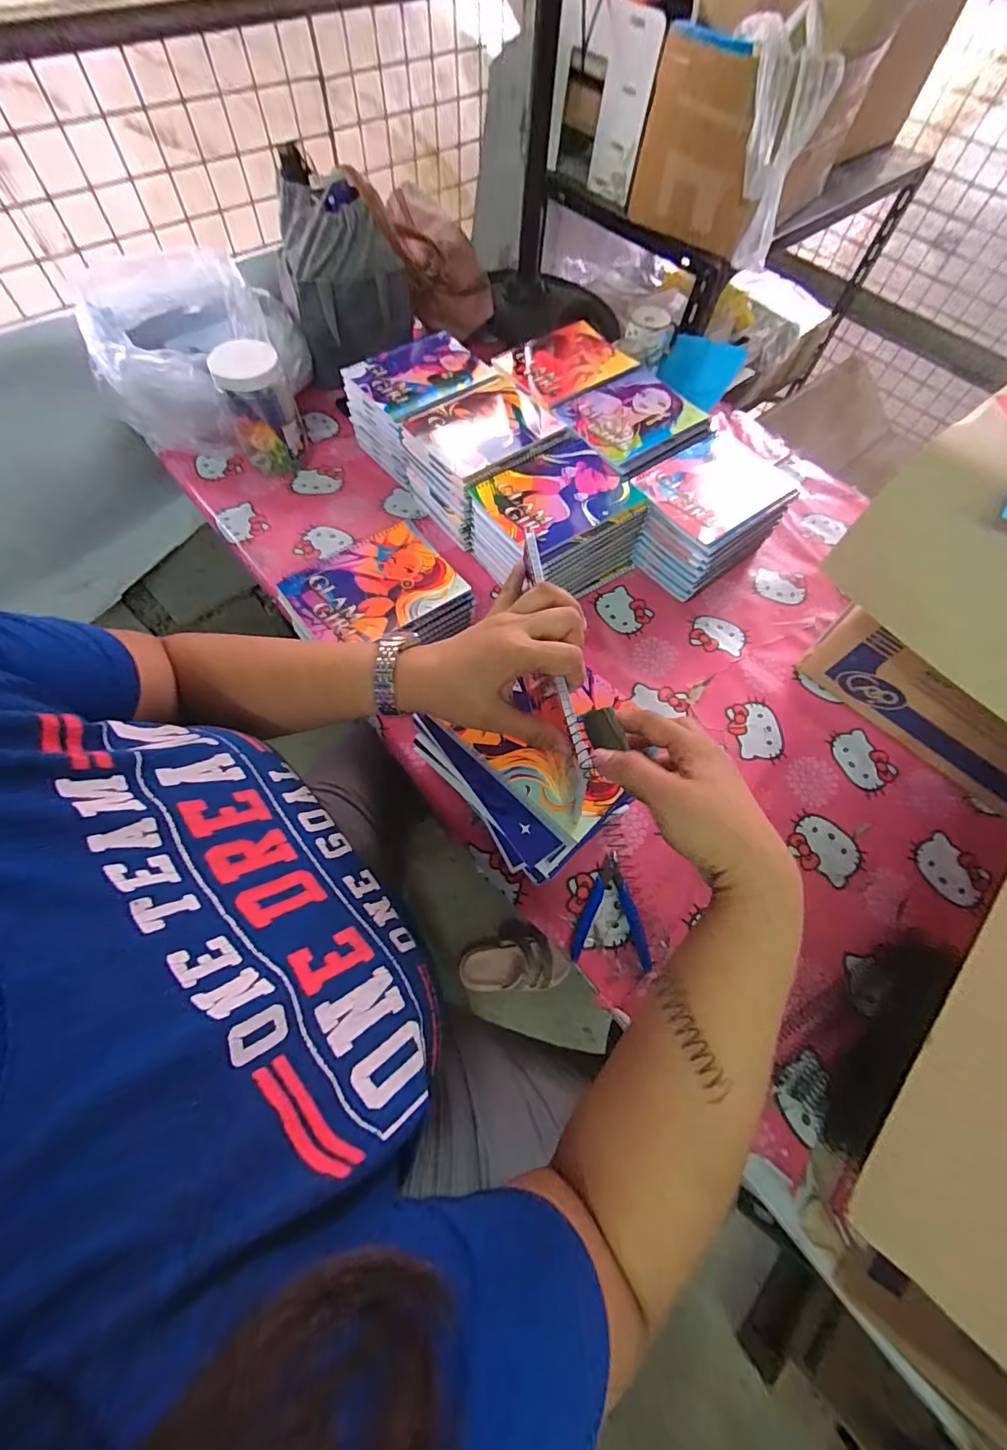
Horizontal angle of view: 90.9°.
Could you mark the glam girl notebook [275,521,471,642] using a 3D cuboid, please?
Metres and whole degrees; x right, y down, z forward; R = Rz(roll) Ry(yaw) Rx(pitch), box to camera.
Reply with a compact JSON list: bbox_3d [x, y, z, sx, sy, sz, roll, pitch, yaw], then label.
[{"bbox_3d":[-0.168,-0.173,0.632,0.204,0.014,0.141,-31,69,-16],"label":"glam girl notebook"}]

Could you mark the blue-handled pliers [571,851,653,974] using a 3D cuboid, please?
[{"bbox_3d":[0.124,0.203,0.548,0.081,0.005,0.115,12,64,3],"label":"blue-handled pliers"}]

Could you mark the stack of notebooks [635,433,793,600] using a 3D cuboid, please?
[{"bbox_3d":[0.290,-0.306,0.742,0.190,0.124,0.156,-33,70,-17],"label":"stack of notebooks"}]

